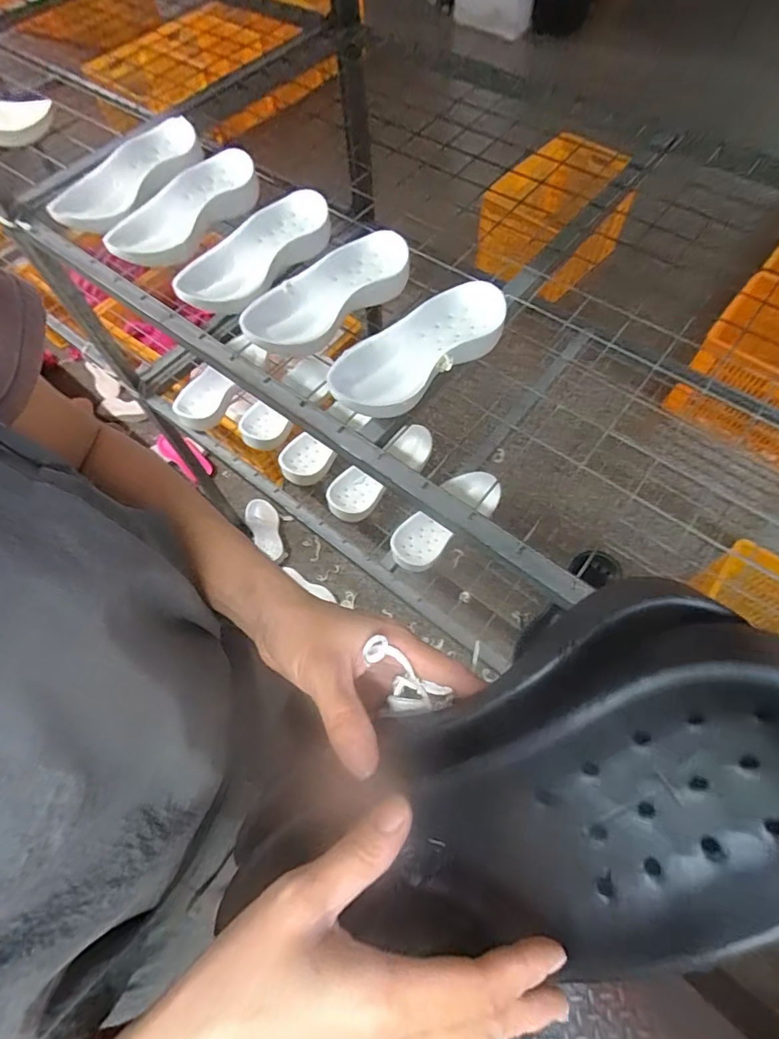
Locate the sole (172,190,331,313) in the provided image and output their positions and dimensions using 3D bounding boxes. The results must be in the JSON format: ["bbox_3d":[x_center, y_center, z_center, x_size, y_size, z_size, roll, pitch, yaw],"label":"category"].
[{"bbox_3d":[-0.198,-0.396,0.756,0.113,0.051,0.271,30,69,16],"label":"sole"}]

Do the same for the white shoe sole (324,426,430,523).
[{"bbox_3d":[-0.020,-0.101,1.091,0.098,0.073,0.275,41,72,20],"label":"white shoe sole"}]

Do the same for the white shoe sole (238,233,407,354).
[{"bbox_3d":[-0.092,-0.320,0.716,0.137,0.049,0.264,38,71,20],"label":"white shoe sole"}]

